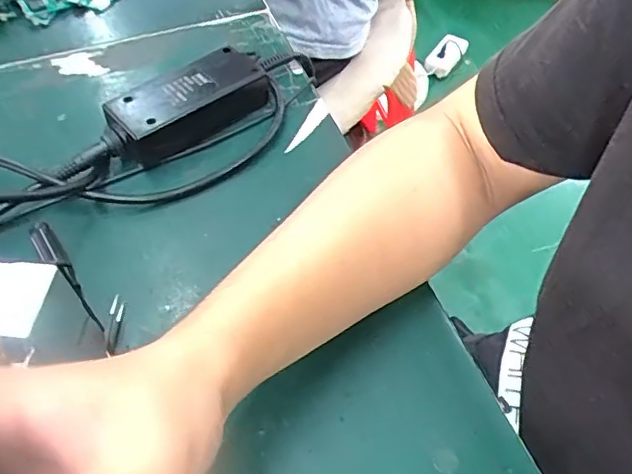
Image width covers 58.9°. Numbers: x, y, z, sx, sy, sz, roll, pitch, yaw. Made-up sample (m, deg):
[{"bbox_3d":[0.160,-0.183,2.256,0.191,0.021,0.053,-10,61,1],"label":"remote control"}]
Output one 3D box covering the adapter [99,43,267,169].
[{"bbox_3d":[-0.095,-0.102,0.427,0.121,0.035,0.048,-32,60,-21],"label":"adapter"}]

